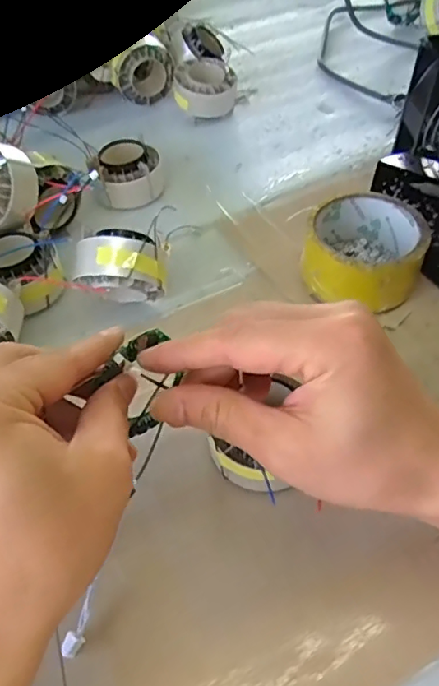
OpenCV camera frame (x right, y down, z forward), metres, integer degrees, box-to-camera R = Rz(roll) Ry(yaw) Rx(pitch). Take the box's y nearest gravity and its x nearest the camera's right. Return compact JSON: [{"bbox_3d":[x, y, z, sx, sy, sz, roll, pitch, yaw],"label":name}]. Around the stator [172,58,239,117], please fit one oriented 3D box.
[{"bbox_3d":[-0.015,-0.275,0.601,0.067,0.048,0.064,0,50,2],"label":"stator"}]

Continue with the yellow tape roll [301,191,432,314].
[{"bbox_3d":[0.109,-0.069,0.414,0.082,0.048,0.087,-1,50,1],"label":"yellow tape roll"}]

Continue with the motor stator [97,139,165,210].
[{"bbox_3d":[-0.081,-0.156,0.506,0.060,0.039,0.056,-7,50,-4],"label":"motor stator"}]

